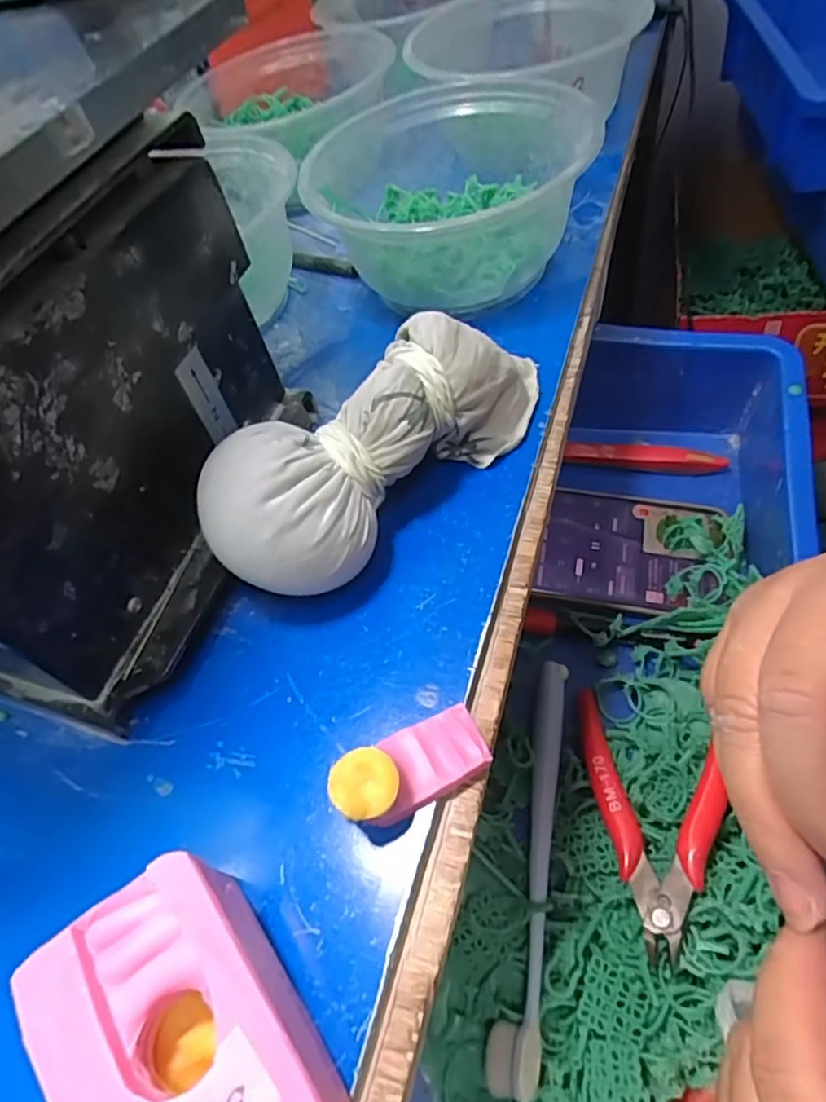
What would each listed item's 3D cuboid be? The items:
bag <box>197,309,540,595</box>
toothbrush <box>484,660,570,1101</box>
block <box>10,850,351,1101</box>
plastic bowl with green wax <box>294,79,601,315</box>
[{"bbox_3d":[-0.007,-0.043,0.235,0.052,0.054,0.152,35,68,30],"label":"bag"},{"bbox_3d":[0.058,0.132,0.289,0.019,0.017,0.182,6,56,16],"label":"toothbrush"},{"bbox_3d":[-0.050,0.113,0.144,0.050,0.035,0.069,-37,56,-15],"label":"block"},{"bbox_3d":[0.020,-0.170,0.314,0.123,0.077,0.121,-6,54,8],"label":"plastic bowl with green wax"}]

